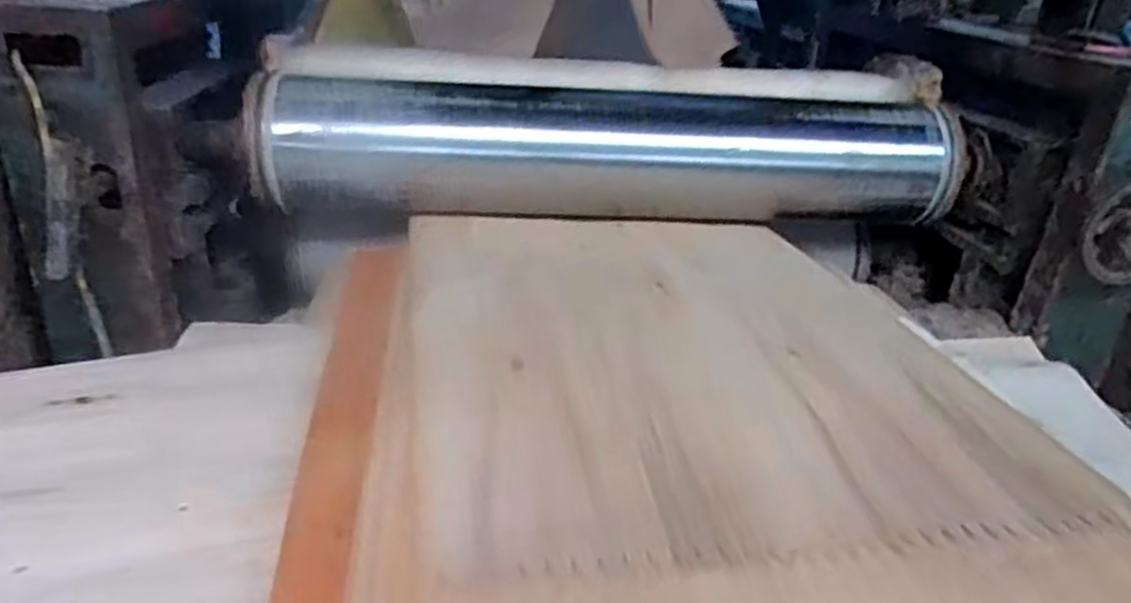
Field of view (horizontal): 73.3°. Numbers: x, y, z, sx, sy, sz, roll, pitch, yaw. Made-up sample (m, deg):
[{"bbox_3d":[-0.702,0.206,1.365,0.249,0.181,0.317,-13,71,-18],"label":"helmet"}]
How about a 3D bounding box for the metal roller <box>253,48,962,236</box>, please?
[{"bbox_3d":[0.079,-0.258,1.285,1.122,0.254,0.231,1,27,-5],"label":"metal roller"}]

